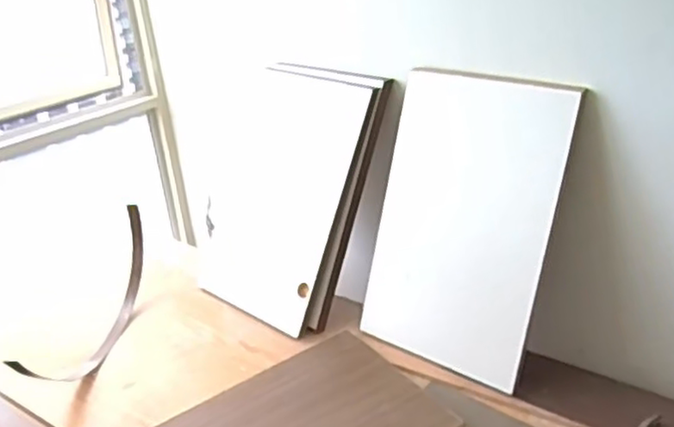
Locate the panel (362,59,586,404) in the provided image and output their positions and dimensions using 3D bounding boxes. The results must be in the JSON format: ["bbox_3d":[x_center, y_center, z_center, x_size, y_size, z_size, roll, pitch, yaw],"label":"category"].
[{"bbox_3d":[0.235,0.019,1.250,0.355,0.542,0.028,19,13,41],"label":"panel"}]

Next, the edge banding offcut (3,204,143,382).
[{"bbox_3d":[-0.506,0.196,1.442,0.065,0.195,0.461,1,42,14],"label":"edge banding offcut"}]

